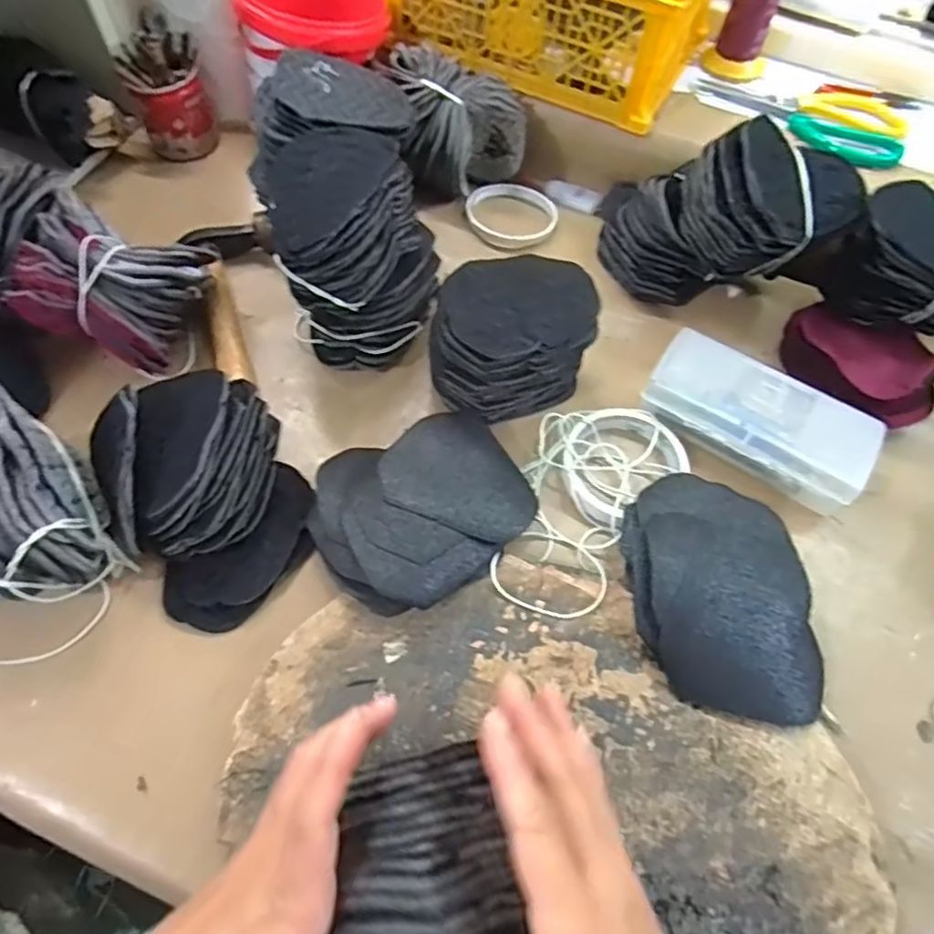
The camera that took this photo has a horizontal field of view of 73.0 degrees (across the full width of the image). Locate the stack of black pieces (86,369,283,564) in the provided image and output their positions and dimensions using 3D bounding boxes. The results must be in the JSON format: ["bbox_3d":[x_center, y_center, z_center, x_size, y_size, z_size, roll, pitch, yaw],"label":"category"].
[{"bbox_3d":[-0.177,-0.001,0.417,0.100,0.072,0.117,4,60,-1],"label":"stack of black pieces"}]

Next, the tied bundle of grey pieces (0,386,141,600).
[{"bbox_3d":[-0.269,0.025,0.381,0.062,0.106,0.102,-30,66,-19],"label":"tied bundle of grey pieces"}]

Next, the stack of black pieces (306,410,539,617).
[{"bbox_3d":[-0.031,0.025,0.430,0.143,0.035,0.125,-23,64,-15],"label":"stack of black pieces"}]

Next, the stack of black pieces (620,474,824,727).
[{"bbox_3d":[0.164,0.078,0.417,0.118,0.042,0.162,2,60,-2],"label":"stack of black pieces"}]

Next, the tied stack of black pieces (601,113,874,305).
[{"bbox_3d":[0.219,-0.205,0.509,0.119,0.126,0.101,-16,87,-21],"label":"tied stack of black pieces"}]

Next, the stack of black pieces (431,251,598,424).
[{"bbox_3d":[0.031,-0.094,0.471,0.115,0.086,0.100,6,60,1],"label":"stack of black pieces"}]

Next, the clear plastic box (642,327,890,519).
[{"bbox_3d":[0.221,-0.037,0.483,0.163,0.045,0.081,29,63,13],"label":"clear plastic box"}]

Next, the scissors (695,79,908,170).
[{"bbox_3d":[0.320,-0.341,0.599,0.193,0.019,0.108,35,64,16],"label":"scissors"}]

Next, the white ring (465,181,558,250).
[{"bbox_3d":[0.040,-0.241,0.599,0.070,0.021,0.086,-35,68,-21],"label":"white ring"}]

